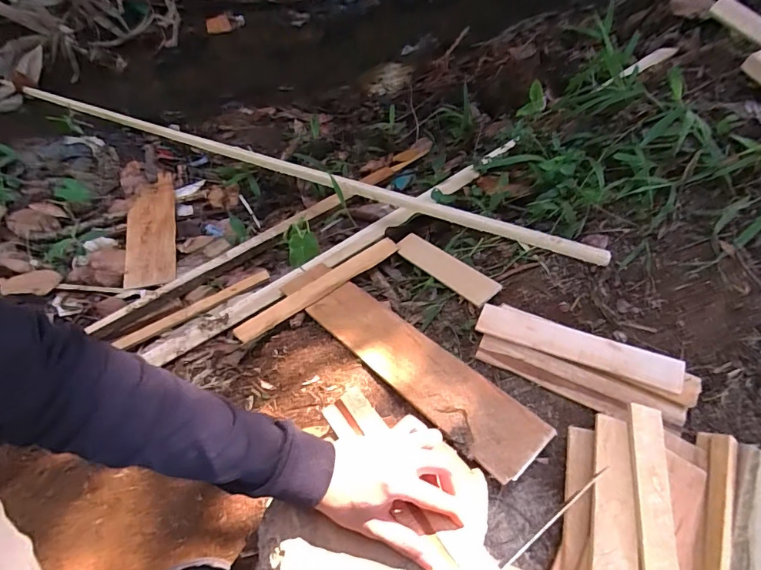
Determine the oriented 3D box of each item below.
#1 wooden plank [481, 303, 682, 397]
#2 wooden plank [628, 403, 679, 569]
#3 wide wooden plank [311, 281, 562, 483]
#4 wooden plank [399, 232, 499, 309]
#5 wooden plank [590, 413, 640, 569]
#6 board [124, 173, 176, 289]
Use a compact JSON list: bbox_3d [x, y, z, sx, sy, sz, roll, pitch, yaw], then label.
[{"bbox_3d":[0.287,0.090,0.658,0.281,0.007,0.049,17,73,17],"label":"wooden plank"},{"bbox_3d":[0.327,0.253,0.532,0.043,0.007,0.211,12,65,-5],"label":"wooden plank"},{"bbox_3d":[0.050,0.119,0.693,0.112,0.022,0.437,-33,45,-25],"label":"wide wooden plank"},{"bbox_3d":[0.118,-0.035,0.837,0.055,0.011,0.258,-38,41,-12],"label":"wooden plank"},{"bbox_3d":[0.272,0.263,0.524,0.058,0.012,0.211,12,63,-2],"label":"wooden plank"},{"bbox_3d":[-0.533,-0.131,1.032,0.105,0.019,0.334,-11,56,-12],"label":"board"}]

